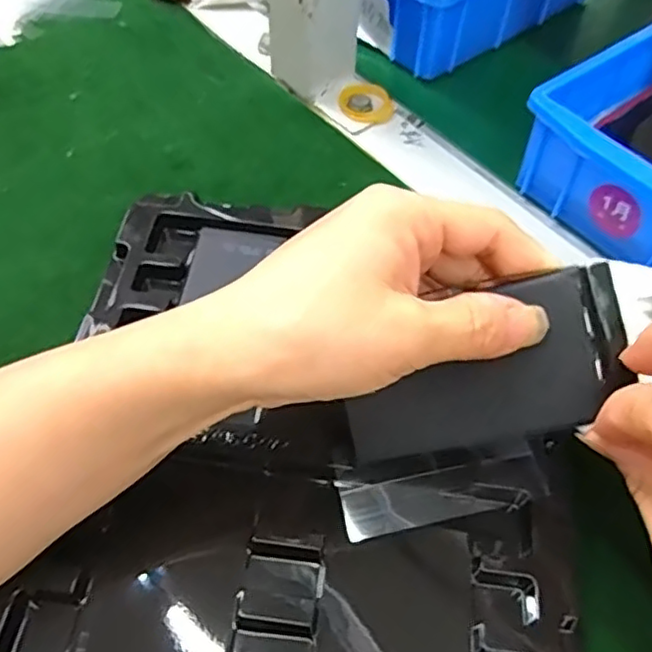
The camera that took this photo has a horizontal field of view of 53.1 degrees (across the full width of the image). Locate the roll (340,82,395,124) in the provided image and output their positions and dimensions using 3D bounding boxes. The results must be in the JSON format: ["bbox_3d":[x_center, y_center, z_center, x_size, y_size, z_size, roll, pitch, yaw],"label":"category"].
[{"bbox_3d":[0.026,-0.144,0.417,0.033,0.007,0.037,-2,55,-4],"label":"roll"}]

